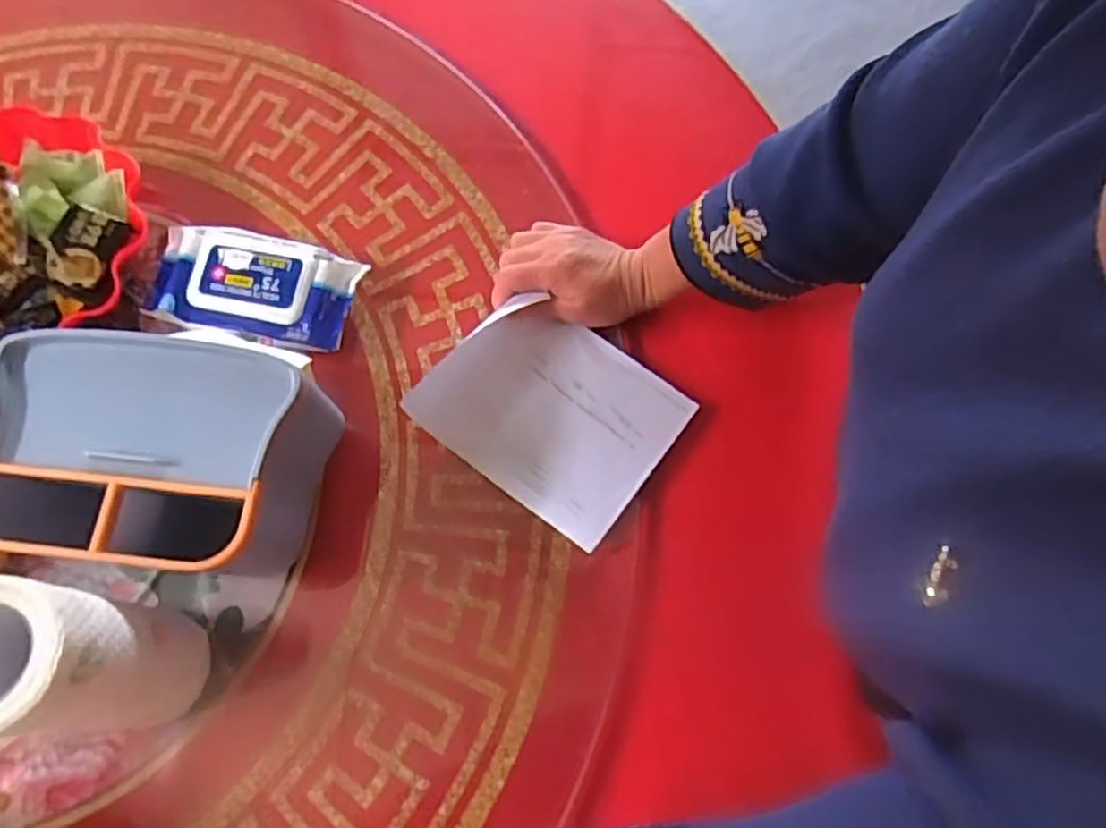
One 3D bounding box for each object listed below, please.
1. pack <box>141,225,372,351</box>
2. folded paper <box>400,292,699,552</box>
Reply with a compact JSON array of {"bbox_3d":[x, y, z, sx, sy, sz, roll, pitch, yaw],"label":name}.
[{"bbox_3d":[-0.244,-0.099,0.574,0.165,0.046,0.091,14,76,3],"label":"pack"},{"bbox_3d":[0.004,-0.007,0.540,0.170,0.044,0.148,35,75,12],"label":"folded paper"}]

